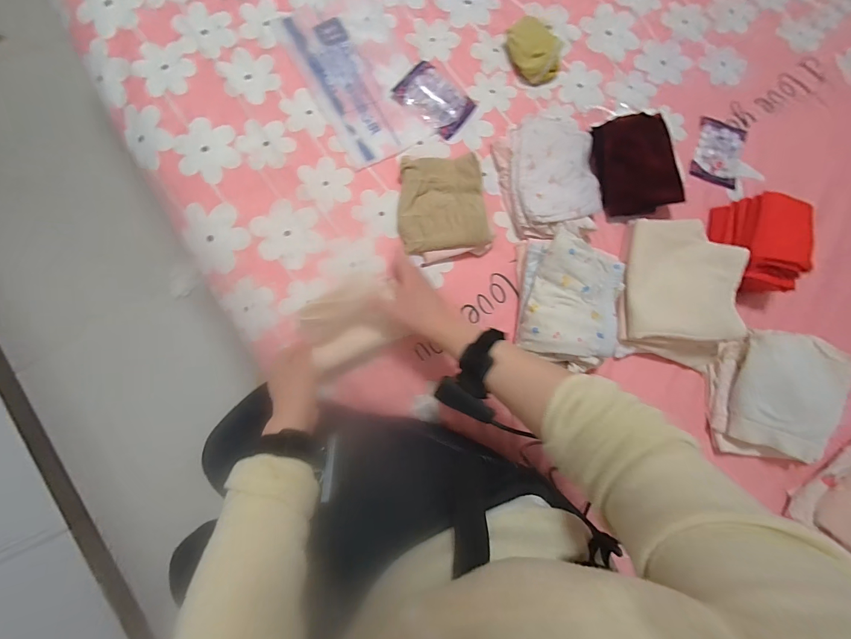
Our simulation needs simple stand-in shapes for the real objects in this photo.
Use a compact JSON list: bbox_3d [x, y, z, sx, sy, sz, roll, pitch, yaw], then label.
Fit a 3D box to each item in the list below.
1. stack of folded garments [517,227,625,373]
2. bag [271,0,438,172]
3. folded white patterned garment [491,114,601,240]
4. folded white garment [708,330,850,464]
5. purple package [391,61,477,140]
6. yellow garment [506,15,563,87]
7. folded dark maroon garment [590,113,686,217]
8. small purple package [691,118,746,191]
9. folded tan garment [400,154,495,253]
[{"bbox_3d":[0.197,-0.022,0.501,0.121,0.078,0.174,14,84,-3],"label":"stack of folded garments"},{"bbox_3d":[-0.098,-0.368,0.545,0.152,0.006,0.263,-28,87,-7],"label":"bag"},{"bbox_3d":[0.193,-0.219,0.543,0.153,0.039,0.190,-12,86,-6],"label":"folded white patterned garment"},{"bbox_3d":[0.484,0.109,0.498,0.155,0.042,0.177,15,94,19],"label":"folded white garment"},{"bbox_3d":[0.016,-0.337,0.550,0.109,0.014,0.081,41,83,0],"label":"purple package"},{"bbox_3d":[0.168,-0.416,0.560,0.064,0.036,0.094,-42,89,-7],"label":"yellow garment"},{"bbox_3d":[0.322,-0.235,0.556,0.115,0.035,0.147,-16,86,-6],"label":"folded dark maroon garment"},{"bbox_3d":[0.476,-0.271,0.590,0.077,0.012,0.108,13,84,-3],"label":"small purple package"},{"bbox_3d":[0.023,-0.165,0.523,0.121,0.038,0.130,-5,85,-5],"label":"folded tan garment"}]

